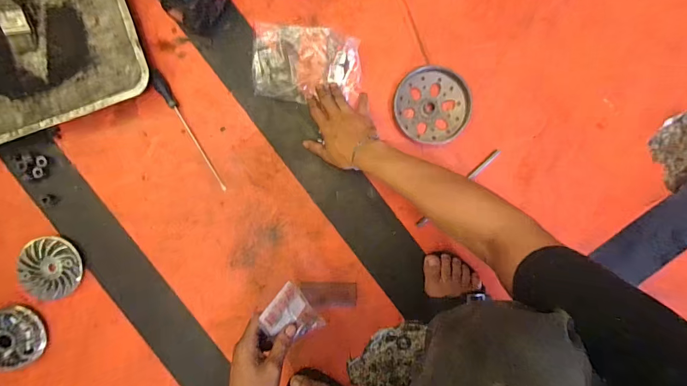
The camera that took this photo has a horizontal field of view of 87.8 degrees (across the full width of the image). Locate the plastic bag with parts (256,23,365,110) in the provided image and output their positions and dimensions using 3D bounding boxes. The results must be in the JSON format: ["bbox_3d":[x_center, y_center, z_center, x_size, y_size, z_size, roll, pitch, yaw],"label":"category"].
[{"bbox_3d":[-0.065,-0.230,0.627,0.190,0.031,0.130,6,92,0],"label":"plastic bag with parts"}]

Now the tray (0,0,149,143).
[{"bbox_3d":[-0.543,-0.251,0.609,0.392,0.050,0.297,-18,92,1],"label":"tray"}]

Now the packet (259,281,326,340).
[{"bbox_3d":[-0.075,0.181,0.517,0.015,0.083,0.084,-22,99,38],"label":"packet"}]

